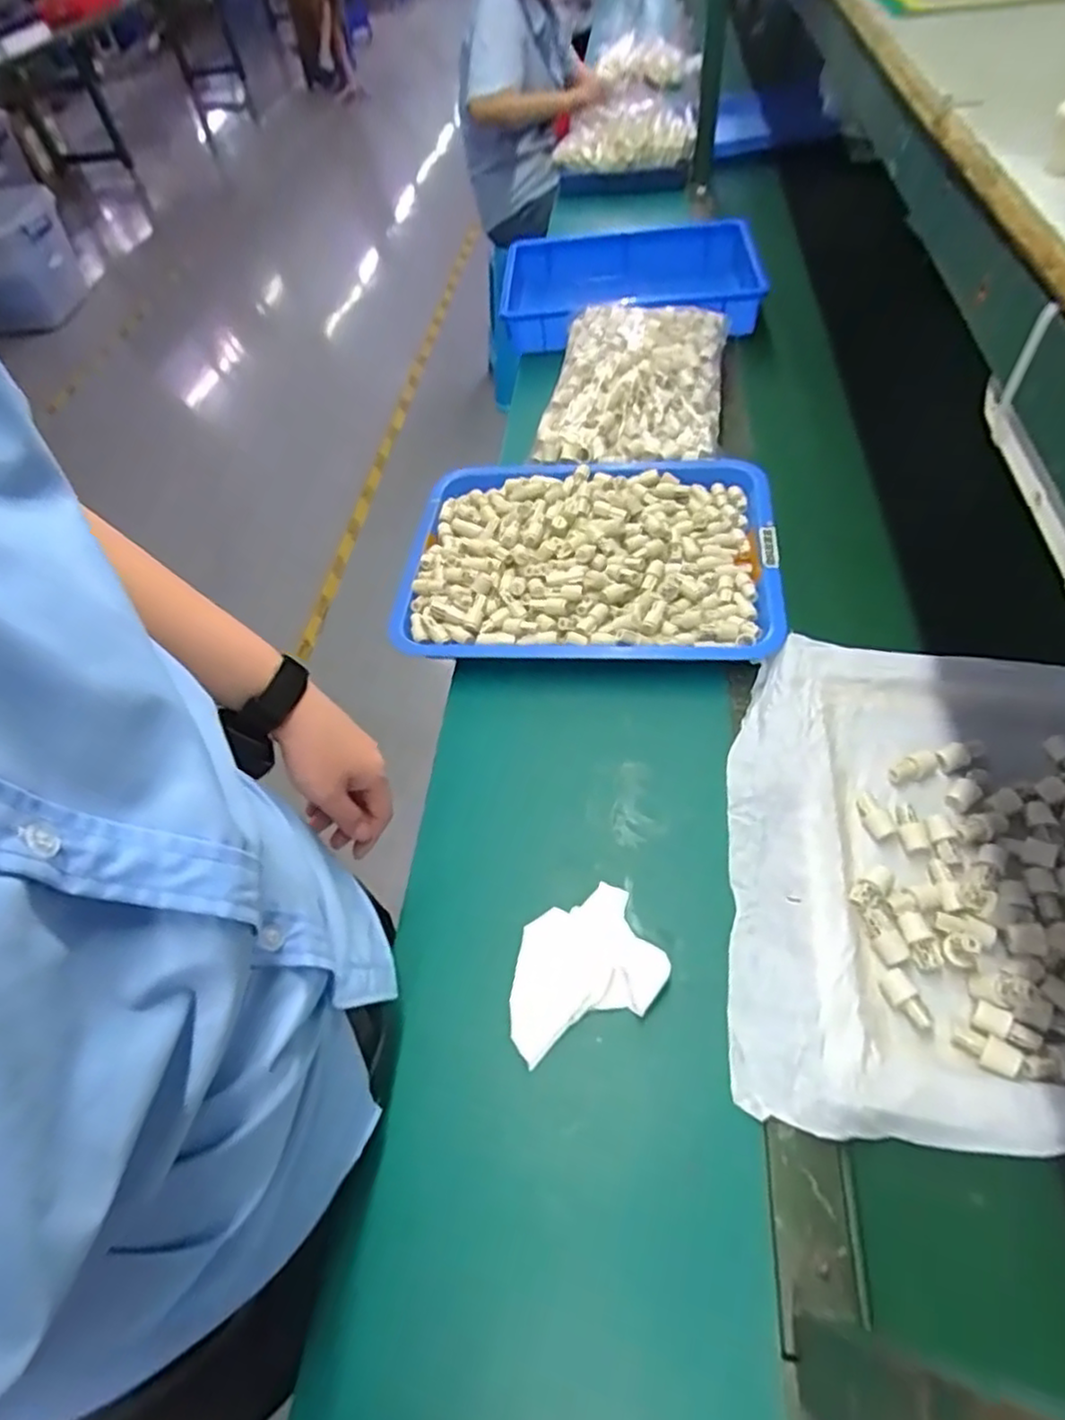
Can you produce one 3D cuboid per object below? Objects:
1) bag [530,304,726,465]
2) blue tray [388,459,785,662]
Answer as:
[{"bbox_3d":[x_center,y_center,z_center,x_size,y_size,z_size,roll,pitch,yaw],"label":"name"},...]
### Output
[{"bbox_3d":[0.147,-0.475,0.999,0.241,0.073,0.311,6,54,10],"label":"bag"},{"bbox_3d":[0.066,-0.192,0.855,0.439,0.038,0.340,4,55,7],"label":"blue tray"}]

